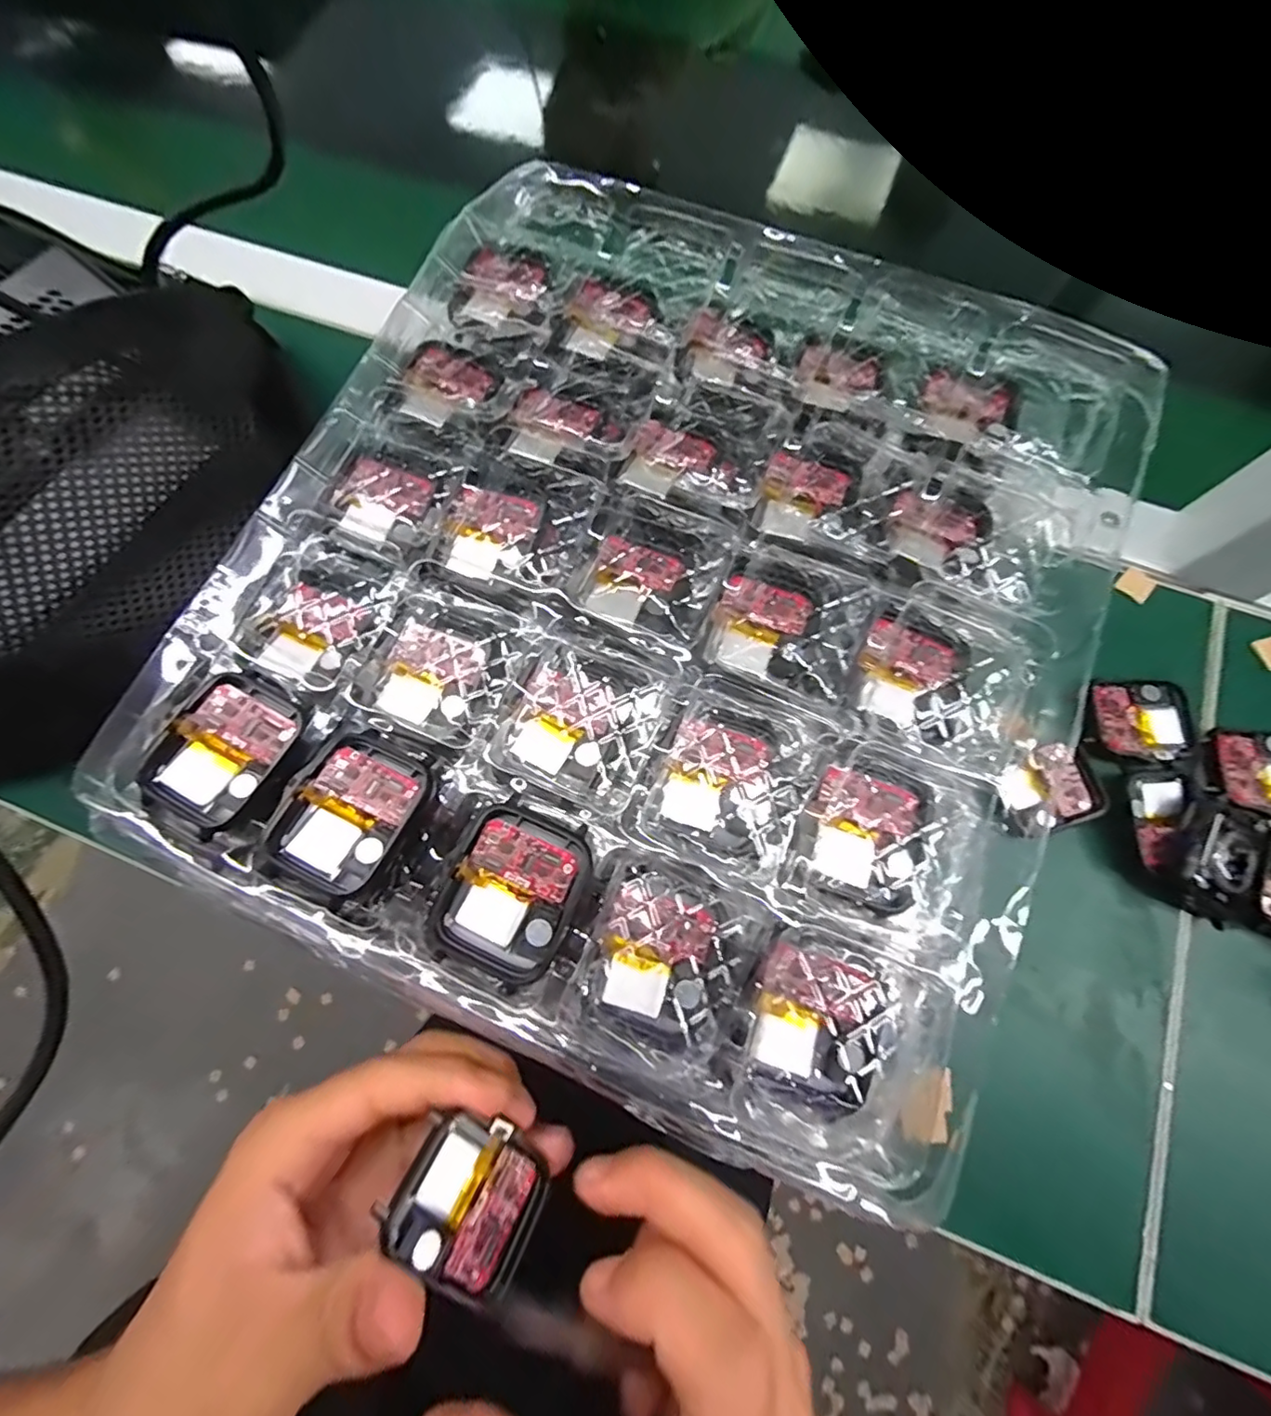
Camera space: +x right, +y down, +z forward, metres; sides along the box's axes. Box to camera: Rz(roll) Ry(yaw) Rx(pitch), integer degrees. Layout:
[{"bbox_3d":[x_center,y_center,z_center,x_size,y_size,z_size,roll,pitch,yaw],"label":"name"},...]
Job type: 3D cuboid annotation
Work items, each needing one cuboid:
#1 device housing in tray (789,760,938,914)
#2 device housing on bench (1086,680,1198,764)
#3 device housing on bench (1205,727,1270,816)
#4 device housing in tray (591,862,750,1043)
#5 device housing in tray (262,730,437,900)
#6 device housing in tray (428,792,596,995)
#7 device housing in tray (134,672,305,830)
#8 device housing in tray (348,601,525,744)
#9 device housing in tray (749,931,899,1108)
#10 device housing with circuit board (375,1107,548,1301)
[{"bbox_3d":[0.069,0.037,0.167,0.035,0.010,0.042,21,75,6],"label":"device housing in tray"},{"bbox_3d":[0.225,0.005,0.243,0.042,0.006,0.037,2,73,1],"label":"device housing on bench"},{"bbox_3d":[0.270,0.027,0.238,0.044,0.008,0.038,16,74,5],"label":"device housing on bench"},{"bbox_3d":[0.009,0.071,0.160,0.038,0.007,0.042,22,76,7],"label":"device housing in tray"},{"bbox_3d":[-0.084,0.031,0.163,0.035,0.007,0.044,26,76,8],"label":"device housing in tray"},{"bbox_3d":[-0.035,0.054,0.160,0.036,0.007,0.047,23,76,7],"label":"device housing in tray"},{"bbox_3d":[-0.128,0.013,0.172,0.032,0.008,0.044,29,76,9],"label":"device housing in tray"},{"bbox_3d":[-0.066,-0.012,0.188,0.046,0.010,0.043,27,75,8],"label":"device housing in tray"},{"bbox_3d":[0.051,0.087,0.154,0.034,0.013,0.038,20,75,6],"label":"device housing in tray"},{"bbox_3d":[-0.046,0.144,0.160,0.043,0.006,0.035,47,45,-13],"label":"device housing with circuit board"}]

